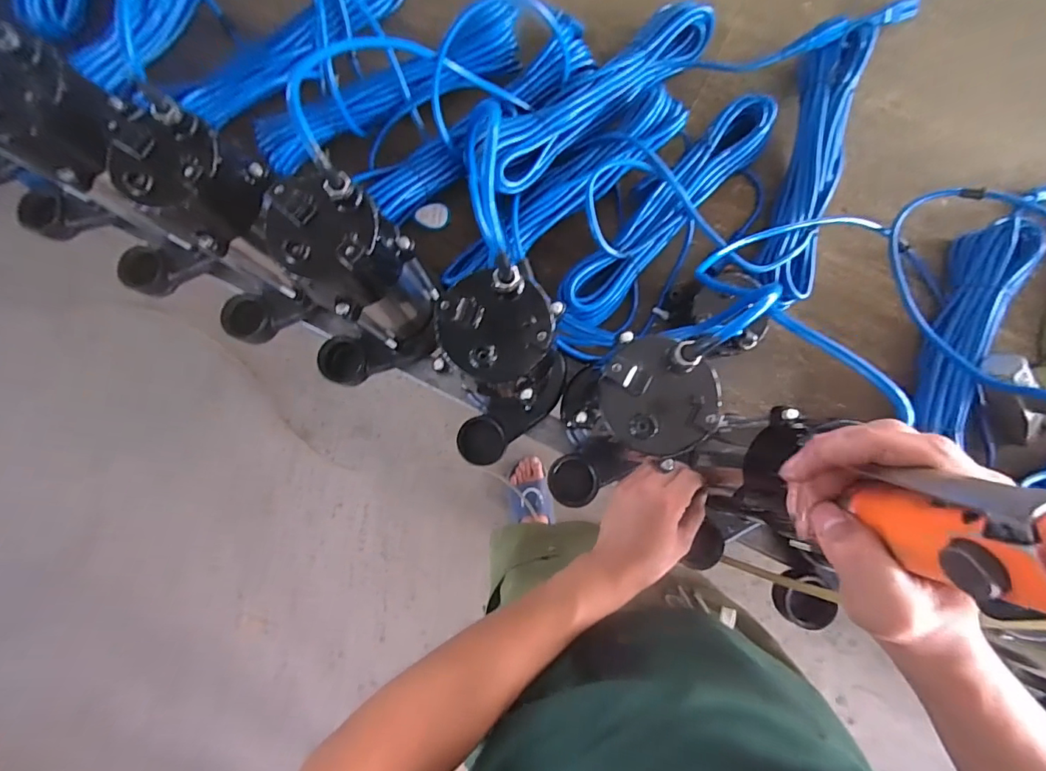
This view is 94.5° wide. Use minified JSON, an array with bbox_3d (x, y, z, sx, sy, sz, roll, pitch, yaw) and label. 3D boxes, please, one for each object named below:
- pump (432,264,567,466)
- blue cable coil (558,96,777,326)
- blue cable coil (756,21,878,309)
[{"bbox_3d":[-0.015,0.005,0.442,0.099,0.238,0.138,12,84,3],"label":"pump"},{"bbox_3d":[0.169,-0.197,0.562,0.072,0.058,0.341,43,86,6],"label":"blue cable coil"},{"bbox_3d":[0.334,-0.253,0.565,0.067,0.067,0.336,15,84,3],"label":"blue cable coil"}]

